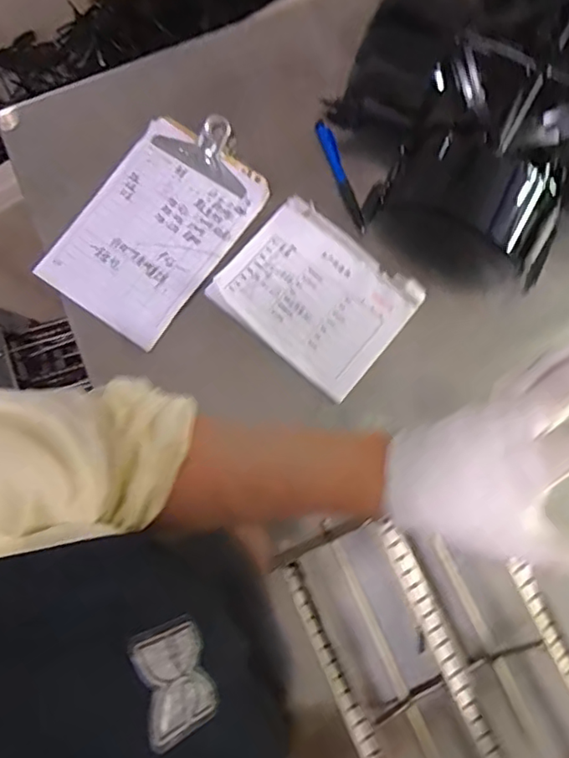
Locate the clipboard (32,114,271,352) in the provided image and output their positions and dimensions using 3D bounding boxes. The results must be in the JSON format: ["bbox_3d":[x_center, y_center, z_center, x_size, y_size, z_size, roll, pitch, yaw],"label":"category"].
[{"bbox_3d":[-0.127,-0.159,0.606,0.144,0.019,0.228,34,81,6],"label":"clipboard"}]

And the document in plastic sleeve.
[{"bbox_3d":[0.032,-0.085,0.599,0.173,0.010,0.143,39,80,9],"label":"document in plastic sleeve"}]

